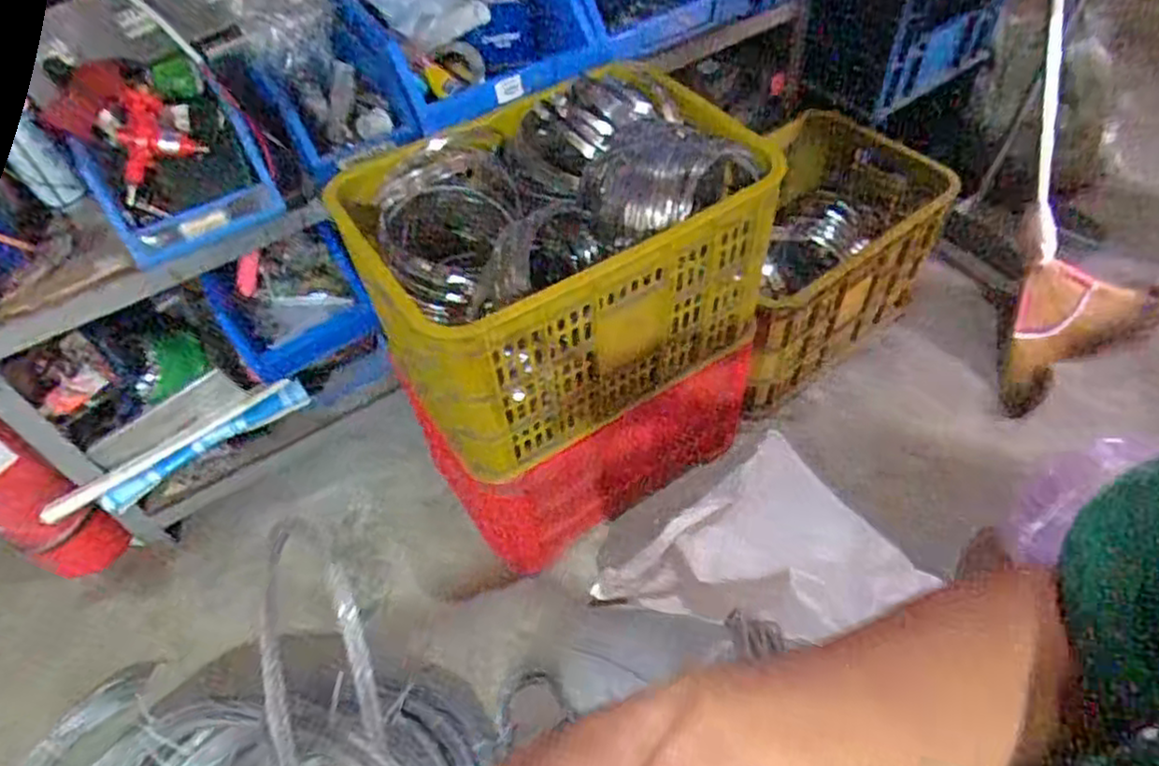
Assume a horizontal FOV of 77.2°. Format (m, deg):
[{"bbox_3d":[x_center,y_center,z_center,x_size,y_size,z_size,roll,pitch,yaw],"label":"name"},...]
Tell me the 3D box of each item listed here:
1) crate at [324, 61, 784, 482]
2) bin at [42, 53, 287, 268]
[{"bbox_3d":[-0.013,-0.167,1.029,0.520,0.344,0.322,-29,55,-17],"label":"crate"},{"bbox_3d":[-0.554,-0.317,0.970,0.215,0.153,0.273,-32,56,-19],"label":"bin"}]

